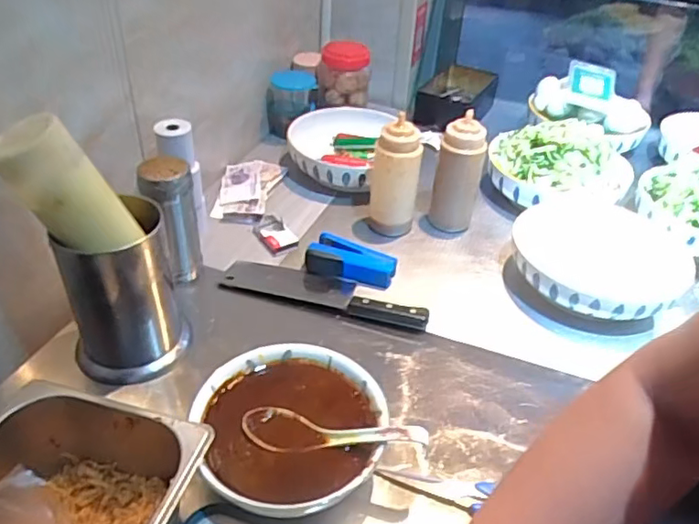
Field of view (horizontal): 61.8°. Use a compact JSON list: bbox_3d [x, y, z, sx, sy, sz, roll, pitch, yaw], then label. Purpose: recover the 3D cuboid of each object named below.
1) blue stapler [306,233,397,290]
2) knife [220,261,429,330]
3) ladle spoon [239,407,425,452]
[{"bbox_3d":[0.003,-0.002,0.790,0.117,0.032,0.058,18,38,18],"label":"blue stapler"},{"bbox_3d":[-0.030,0.030,0.757,0.268,0.022,0.068,13,37,11],"label":"knife"},{"bbox_3d":[-0.014,0.147,0.525,0.161,0.034,0.039,6,39,0],"label":"ladle spoon"}]

